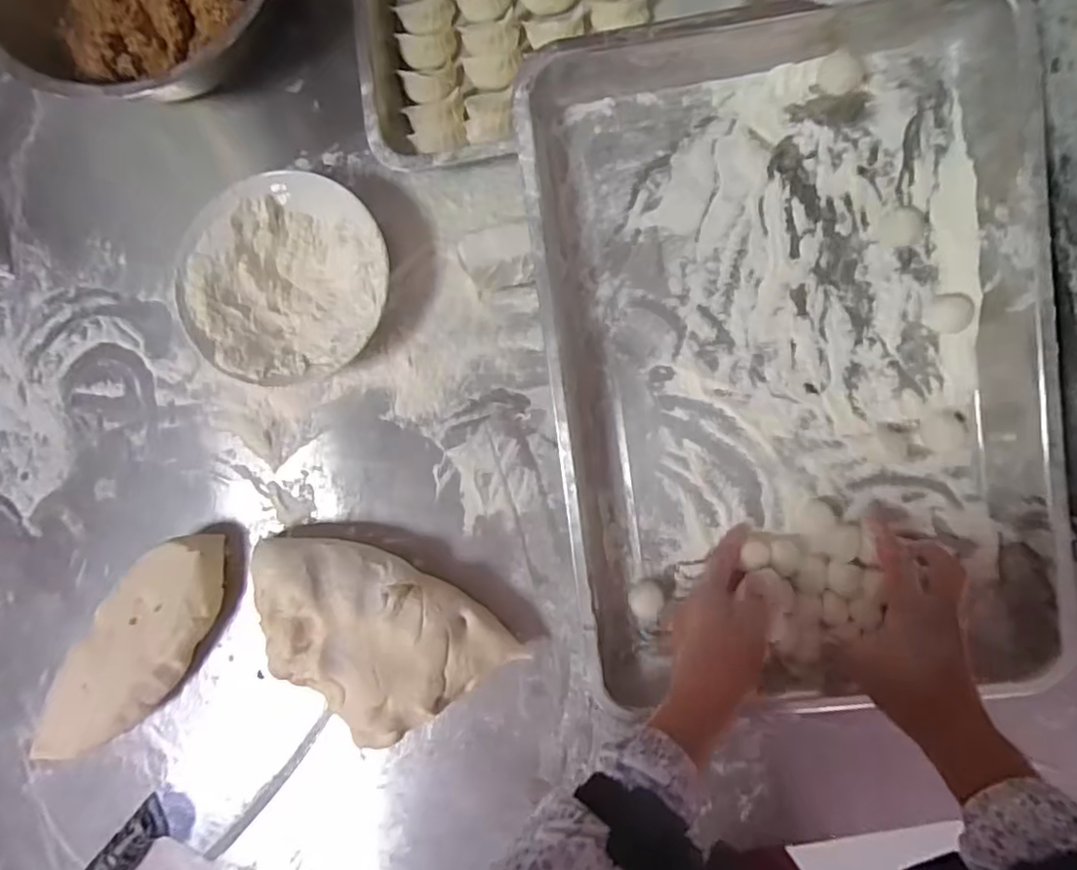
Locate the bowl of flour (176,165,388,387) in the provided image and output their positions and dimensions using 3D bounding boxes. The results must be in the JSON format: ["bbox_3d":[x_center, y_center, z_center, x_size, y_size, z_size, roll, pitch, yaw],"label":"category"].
[{"bbox_3d":[-0.207,-0.126,0.524,0.172,0.054,0.166,0,87,5],"label":"bowl of flour"}]

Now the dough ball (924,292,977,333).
[{"bbox_3d":[0.305,-0.090,0.460,0.030,0.015,0.028,0,87,5],"label":"dough ball"}]

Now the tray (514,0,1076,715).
[{"bbox_3d":[0.182,-0.048,0.453,0.333,0.051,0.477,-8,95,5],"label":"tray"}]

